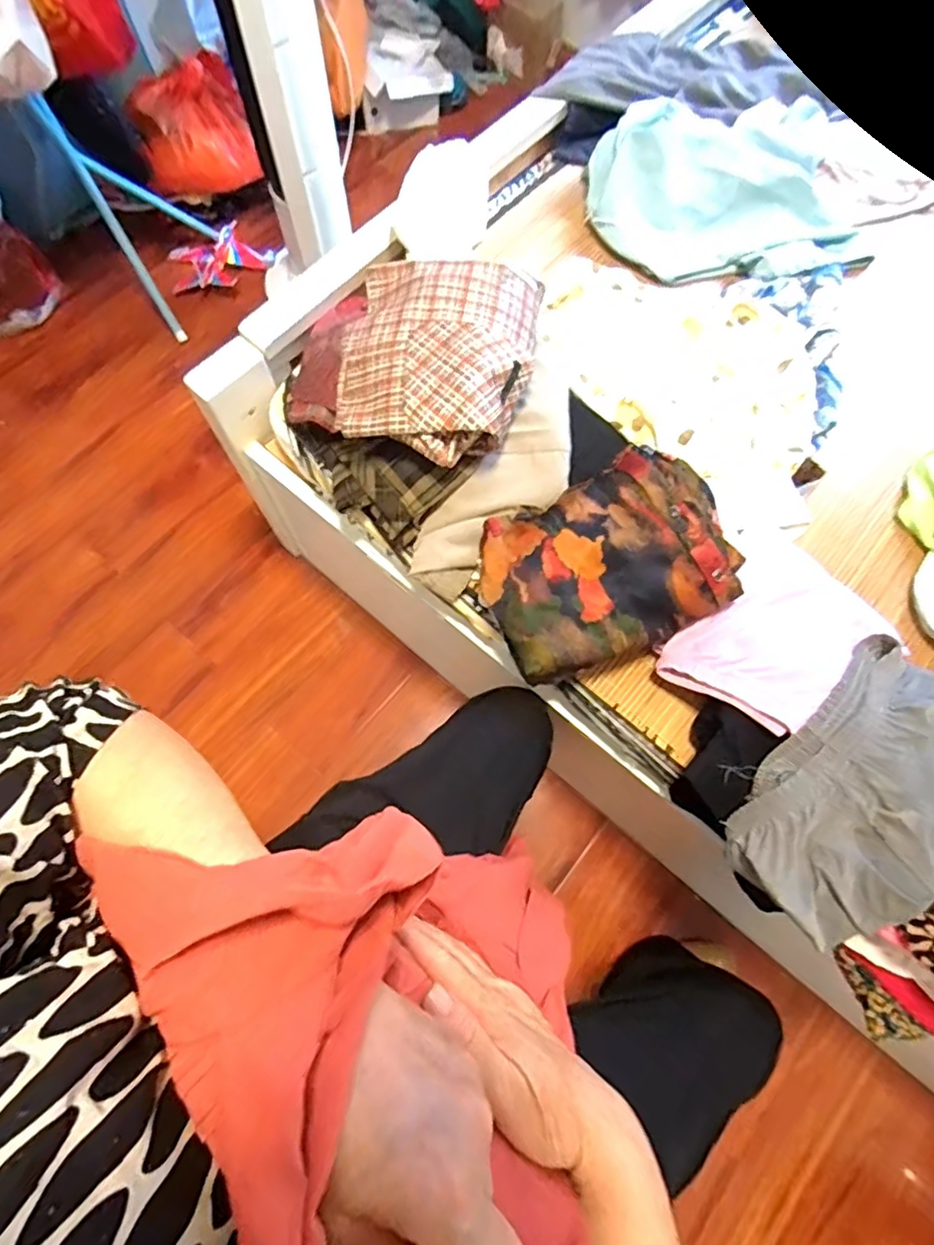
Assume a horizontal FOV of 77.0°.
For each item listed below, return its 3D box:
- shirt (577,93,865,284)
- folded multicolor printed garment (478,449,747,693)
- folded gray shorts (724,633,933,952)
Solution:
[{"bbox_3d":[0.405,-0.673,0.901,0.414,0.075,0.308,-17,71,-8],"label":"shirt"},{"bbox_3d":[0.167,-0.077,0.676,0.304,0.076,0.217,-26,73,-10],"label":"folded multicolor printed garment"},{"bbox_3d":[0.404,0.164,0.571,0.302,0.052,0.183,-42,76,-15],"label":"folded gray shorts"}]

